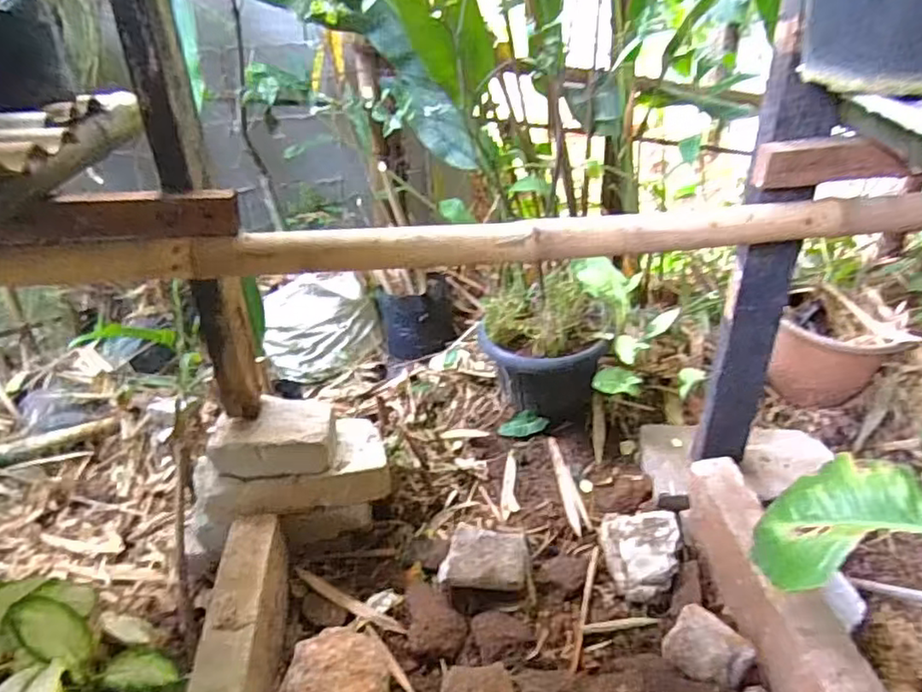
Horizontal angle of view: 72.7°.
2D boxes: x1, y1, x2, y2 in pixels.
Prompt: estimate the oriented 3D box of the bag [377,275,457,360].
[{"bbox_3d":[-0.112,-0.073,1.618,0.182,0.153,0.172,-8,31,-8],"label":"bag"}]

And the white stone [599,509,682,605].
[{"bbox_3d":[0.315,0.356,1.084,0.124,0.055,0.160,-1,31,3],"label":"white stone"}]

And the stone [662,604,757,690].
[{"bbox_3d":[0.365,0.447,0.926,0.111,0.056,0.076,23,39,36],"label":"stone"}]

